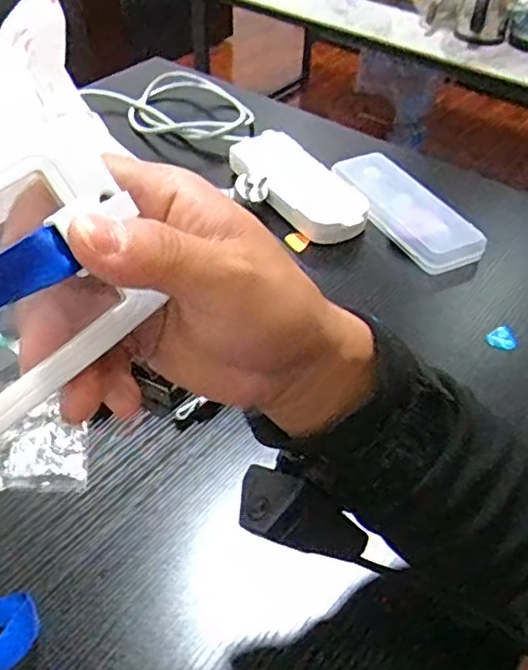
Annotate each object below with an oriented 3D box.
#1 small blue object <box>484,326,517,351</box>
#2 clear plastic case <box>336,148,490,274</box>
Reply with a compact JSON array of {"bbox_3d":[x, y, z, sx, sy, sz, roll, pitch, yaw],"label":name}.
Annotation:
[{"bbox_3d":[0.213,0.004,0.579,0.027,0.016,0.020,25,48,21],"label":"small blue object"},{"bbox_3d":[0.149,-0.135,0.688,0.069,0.025,0.194,-19,48,-22],"label":"clear plastic case"}]

